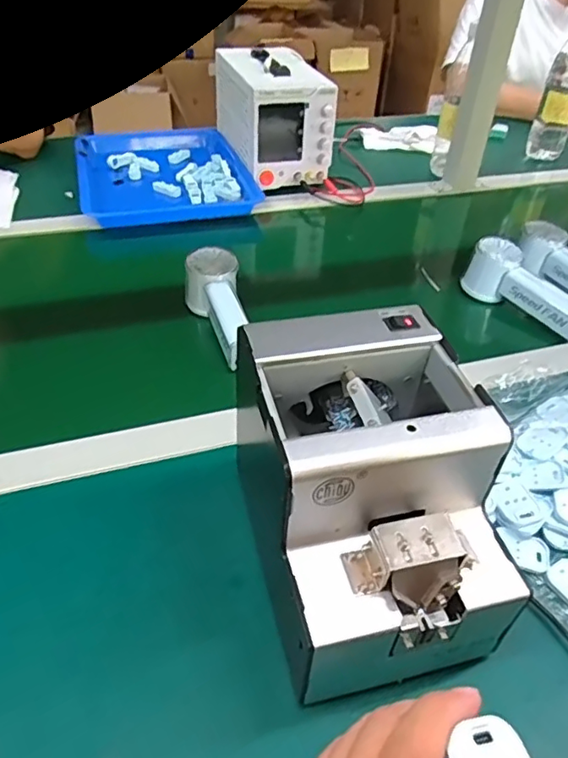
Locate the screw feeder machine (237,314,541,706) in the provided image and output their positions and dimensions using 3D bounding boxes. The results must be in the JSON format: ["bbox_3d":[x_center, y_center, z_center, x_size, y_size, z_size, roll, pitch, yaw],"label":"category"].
[{"bbox_3d":[0.053,0.070,0.348,0.123,0.144,0.164,-8,41,-10],"label":"screw feeder machine"}]

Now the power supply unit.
[{"bbox_3d":[-0.020,-0.435,0.924,0.127,0.140,0.249,-10,41,-13],"label":"power supply unit"}]

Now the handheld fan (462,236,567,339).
[{"bbox_3d":[0.280,-0.105,0.639,0.043,0.057,0.144,-29,49,-31],"label":"handheld fan"}]

